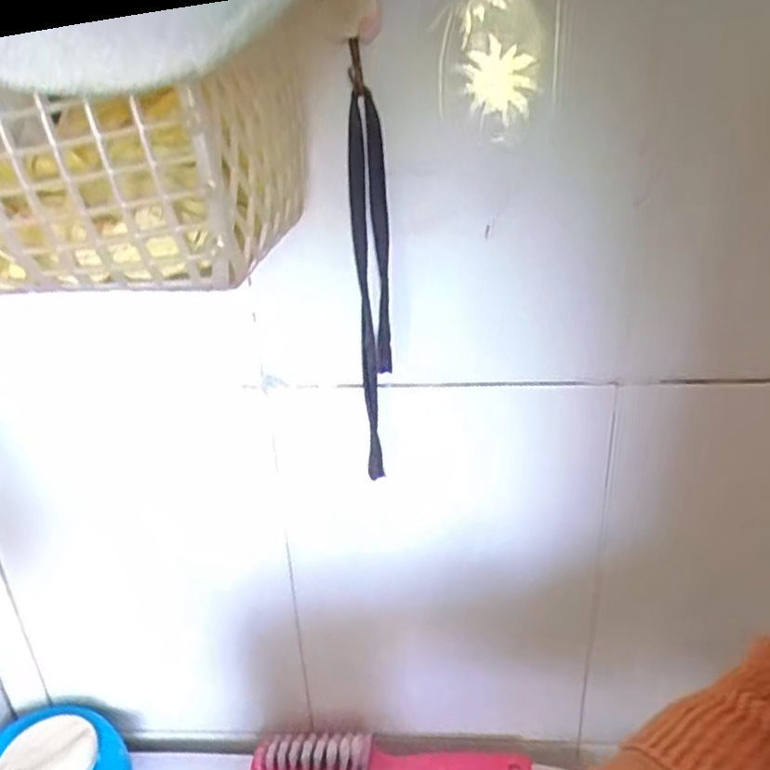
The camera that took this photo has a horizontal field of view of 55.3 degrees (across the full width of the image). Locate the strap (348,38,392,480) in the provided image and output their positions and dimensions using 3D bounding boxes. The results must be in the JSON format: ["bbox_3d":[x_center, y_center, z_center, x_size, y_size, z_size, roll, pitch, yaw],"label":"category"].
[{"bbox_3d":[-0.007,-0.050,0.382,0.017,0.222,0.010,3,28,11],"label":"strap"}]

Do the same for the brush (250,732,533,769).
[{"bbox_3d":[0.003,0.265,0.519,0.192,0.024,0.037,-3,27,0],"label":"brush"}]

